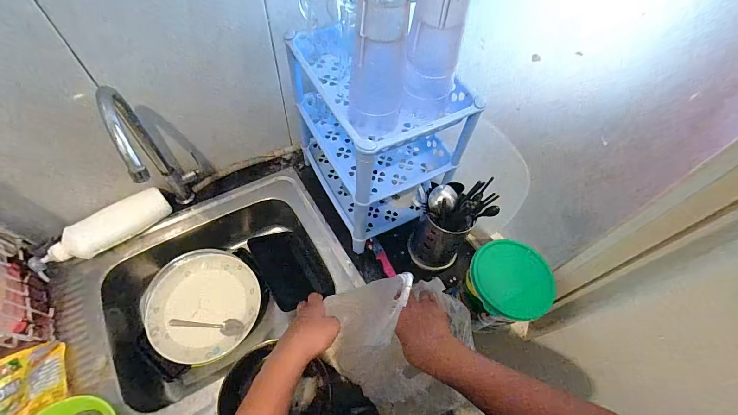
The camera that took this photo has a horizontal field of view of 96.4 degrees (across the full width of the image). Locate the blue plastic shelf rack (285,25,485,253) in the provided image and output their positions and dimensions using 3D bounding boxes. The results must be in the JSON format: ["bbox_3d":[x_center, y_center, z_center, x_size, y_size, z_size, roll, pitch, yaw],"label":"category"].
[{"bbox_3d":[0.010,-0.144,0.670,0.222,0.308,0.292,-24,62,-19],"label":"blue plastic shelf rack"}]

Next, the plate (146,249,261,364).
[{"bbox_3d":[-0.349,0.200,0.702,0.230,0.027,0.209,39,62,18],"label":"plate"}]

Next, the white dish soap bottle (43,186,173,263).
[{"bbox_3d":[-0.525,0.038,0.675,0.216,0.055,0.058,-37,67,-24],"label":"white dish soap bottle"}]

